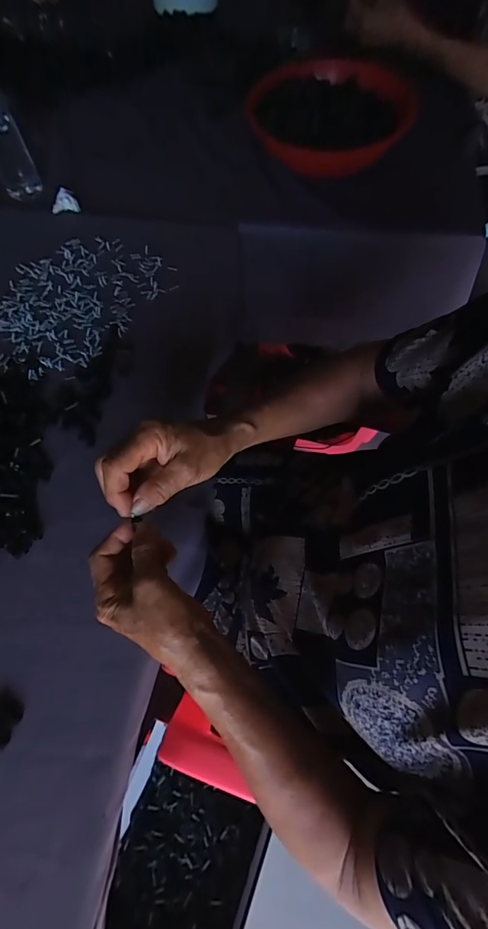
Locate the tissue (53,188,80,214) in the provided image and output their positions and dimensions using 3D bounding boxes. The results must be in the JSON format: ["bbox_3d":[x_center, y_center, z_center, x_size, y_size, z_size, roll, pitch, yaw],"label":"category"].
[{"bbox_3d":[-0.278,-0.403,0.614,0.039,0.015,0.036,-27,67,-9],"label":"tissue"}]

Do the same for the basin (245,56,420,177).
[{"bbox_3d":[0.136,-0.538,0.627,0.256,0.088,0.256,5,66,5],"label":"basin"}]

